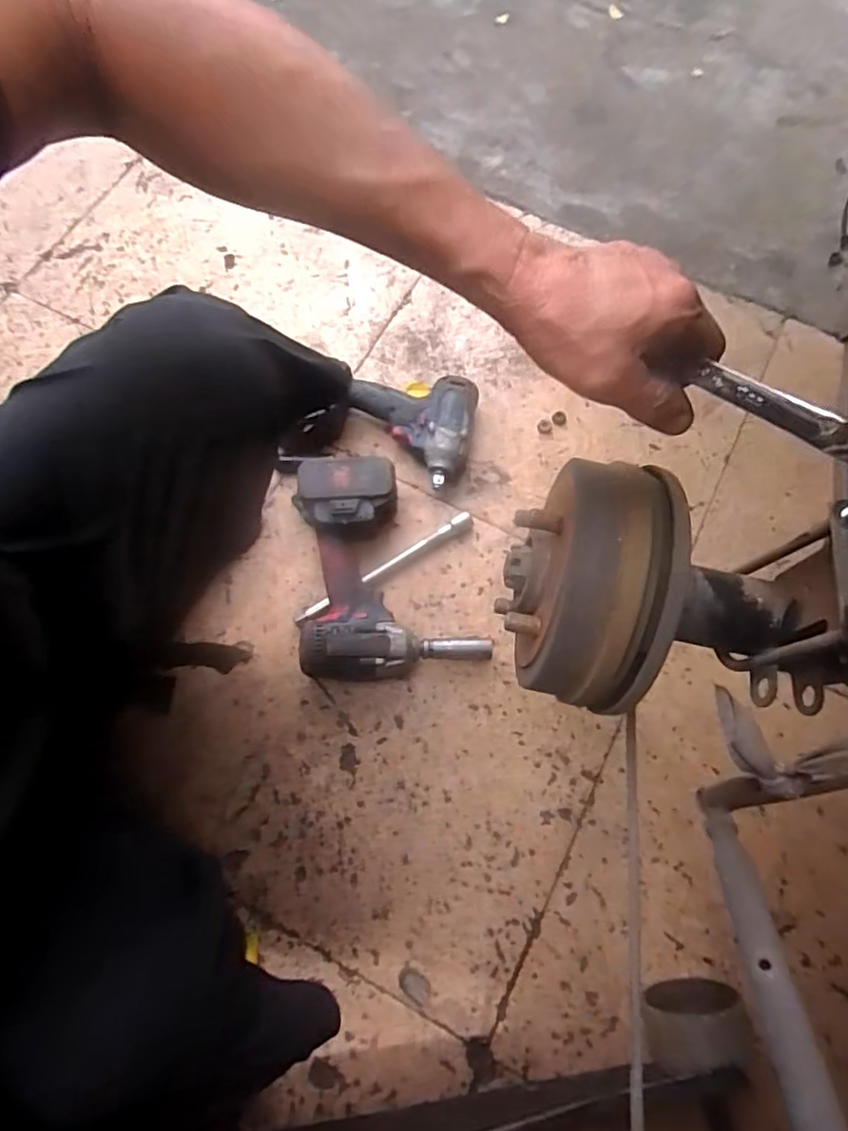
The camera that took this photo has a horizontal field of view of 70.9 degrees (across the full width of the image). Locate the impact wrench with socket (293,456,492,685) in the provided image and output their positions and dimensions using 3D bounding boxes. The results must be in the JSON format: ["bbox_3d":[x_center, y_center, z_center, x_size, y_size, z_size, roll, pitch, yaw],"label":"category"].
[{"bbox_3d":[-0.042,0.001,0.684,0.203,0.079,0.242,-6,69,-3],"label":"impact wrench with socket"}]

